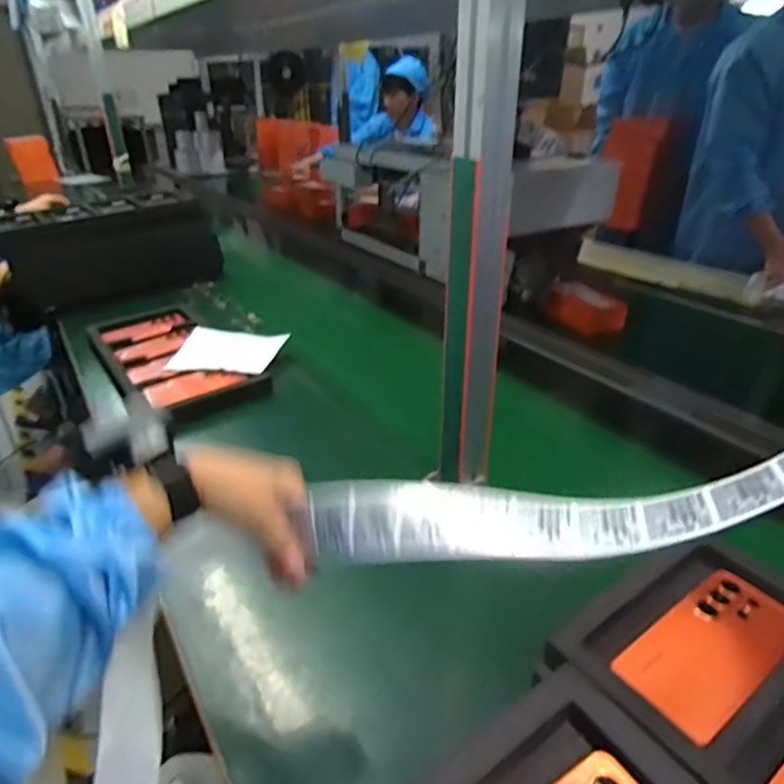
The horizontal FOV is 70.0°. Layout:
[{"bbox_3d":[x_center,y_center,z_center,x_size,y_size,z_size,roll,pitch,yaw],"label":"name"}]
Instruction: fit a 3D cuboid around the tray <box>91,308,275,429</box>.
[{"bbox_3d":[-0.453,-0.075,1.137,0.224,0.047,0.495,-21,36,-31],"label":"tray"}]

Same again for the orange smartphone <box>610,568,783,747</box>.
[{"bbox_3d":[0.262,0.205,0.455,0.170,0.008,0.078,-21,36,-31],"label":"orange smartphone"}]

